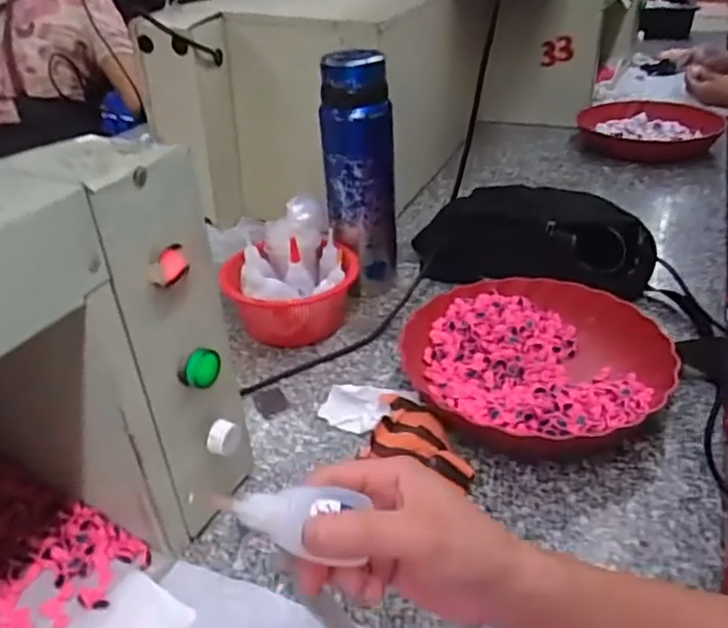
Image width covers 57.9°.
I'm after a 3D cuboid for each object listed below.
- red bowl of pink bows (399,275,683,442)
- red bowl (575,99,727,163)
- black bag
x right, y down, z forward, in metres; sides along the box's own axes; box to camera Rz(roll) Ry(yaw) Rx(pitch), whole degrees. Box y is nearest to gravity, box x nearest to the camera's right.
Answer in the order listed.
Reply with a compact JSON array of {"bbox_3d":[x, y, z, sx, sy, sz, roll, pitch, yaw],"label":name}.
[{"bbox_3d":[0.165,0.042,0.634,0.215,0.048,0.229,-2,32,2],"label":"red bowl of pink bows"},{"bbox_3d":[0.509,-0.325,1.181,0.239,0.058,0.239,8,35,20],"label":"red bowl"},{"bbox_3d":[0.199,-0.083,0.787,0.270,0.100,0.102,6,33,15],"label":"black bag"}]

